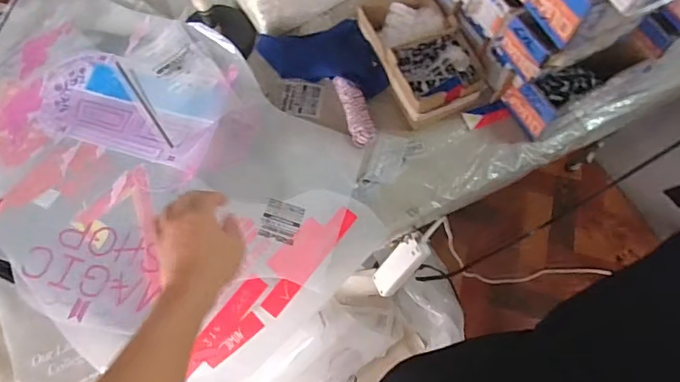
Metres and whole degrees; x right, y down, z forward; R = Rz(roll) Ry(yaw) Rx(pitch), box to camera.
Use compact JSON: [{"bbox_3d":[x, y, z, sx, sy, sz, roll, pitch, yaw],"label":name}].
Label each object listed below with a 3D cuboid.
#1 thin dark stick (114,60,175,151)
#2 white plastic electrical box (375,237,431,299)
[{"bbox_3d":[-0.274,-0.121,0.700,0.008,0.007,0.168,-33,72,-11],"label":"thin dark stick"},{"bbox_3d":[0.087,0.111,0.742,0.017,0.120,0.044,-21,65,-46],"label":"white plastic electrical box"}]

